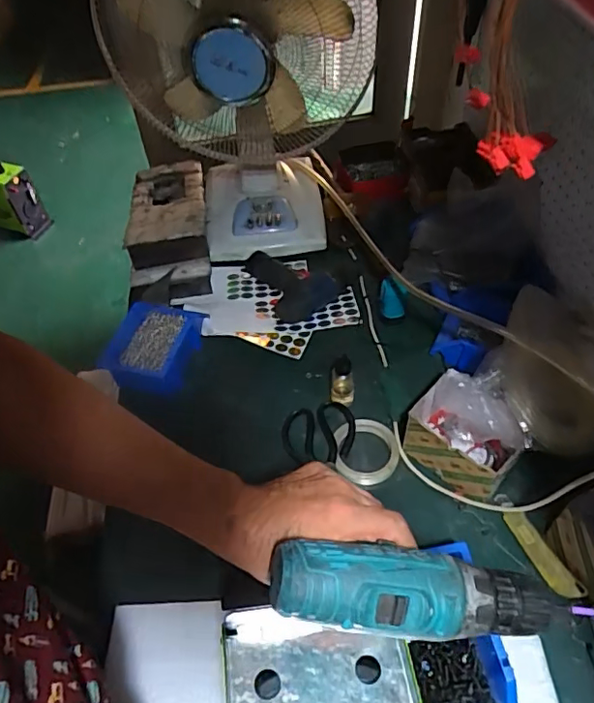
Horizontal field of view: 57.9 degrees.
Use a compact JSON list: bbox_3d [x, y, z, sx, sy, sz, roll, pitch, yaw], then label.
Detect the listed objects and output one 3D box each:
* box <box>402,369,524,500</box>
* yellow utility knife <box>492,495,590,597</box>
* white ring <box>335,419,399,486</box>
[{"bbox_3d":[0.230,0.101,0.720,0.102,0.147,0.143,-37,58,-24],"label":"box"},{"bbox_3d":[0.302,0.239,0.677,0.029,0.015,0.146,-20,52,-13],"label":"yellow utility knife"},{"bbox_3d":[0.102,0.145,0.782,0.091,0.014,0.111,-2,51,2],"label":"white ring"}]

